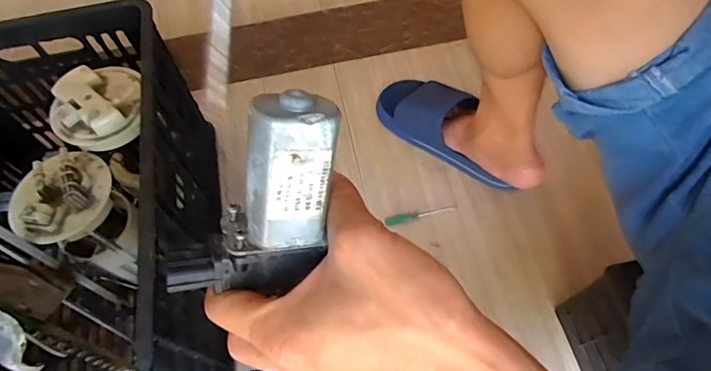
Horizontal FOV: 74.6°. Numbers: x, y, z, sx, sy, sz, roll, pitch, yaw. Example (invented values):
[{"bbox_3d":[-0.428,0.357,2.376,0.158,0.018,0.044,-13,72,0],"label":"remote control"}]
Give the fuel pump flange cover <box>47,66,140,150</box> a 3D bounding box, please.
[{"bbox_3d":[-0.314,-0.099,0.571,0.102,0.046,0.111,-15,62,-5],"label":"fuel pump flange cover"}]

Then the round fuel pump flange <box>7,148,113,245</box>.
[{"bbox_3d":[-0.340,0.012,0.545,0.100,0.042,0.118,19,64,13],"label":"round fuel pump flange"}]

